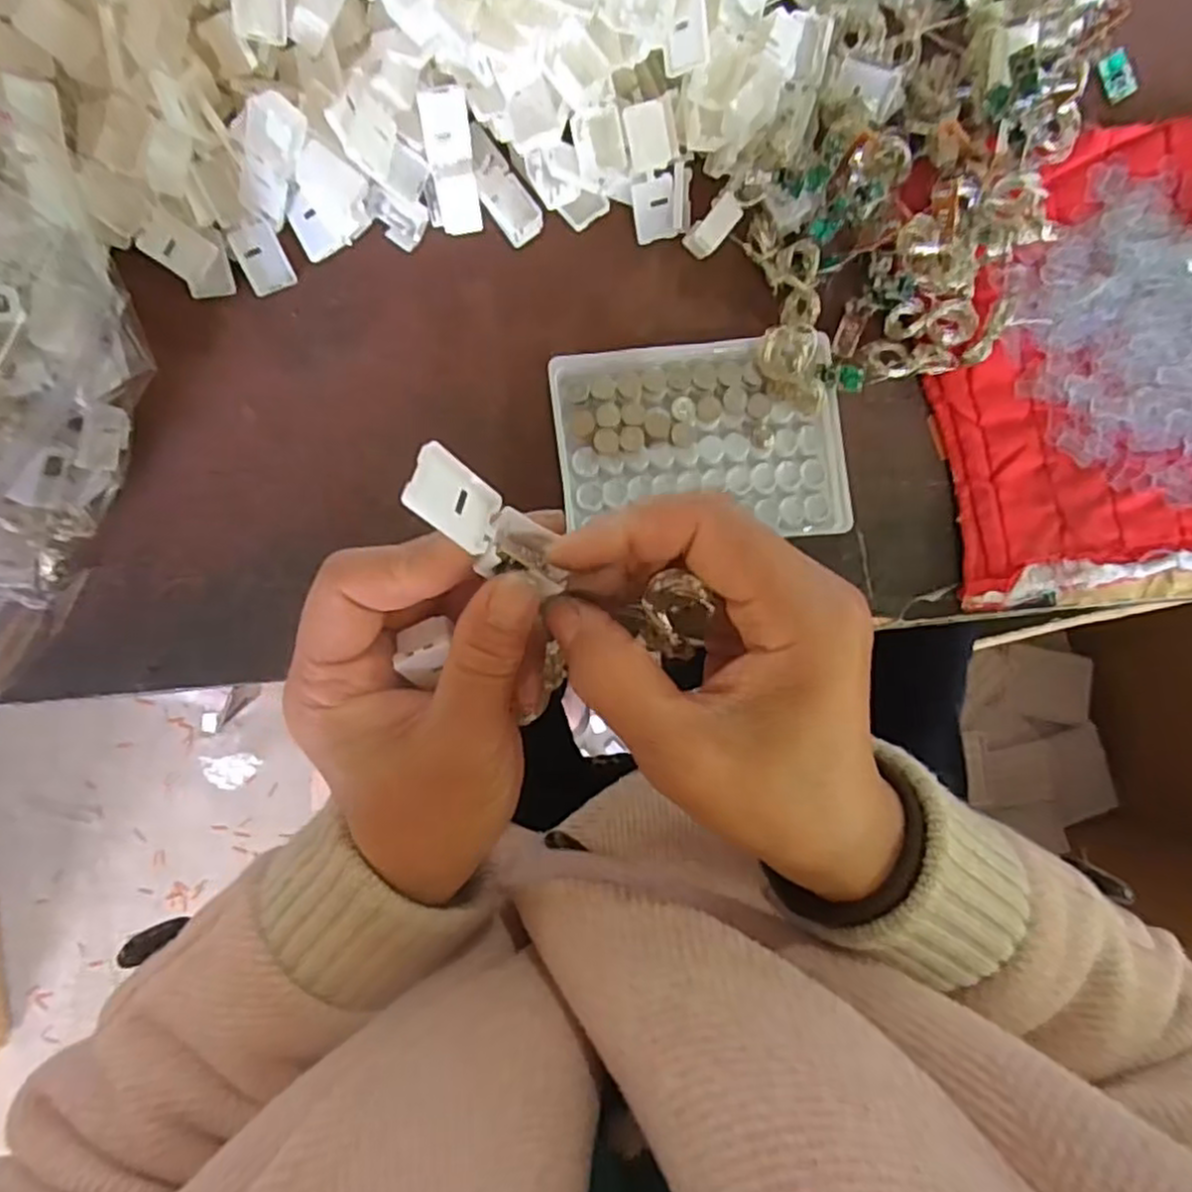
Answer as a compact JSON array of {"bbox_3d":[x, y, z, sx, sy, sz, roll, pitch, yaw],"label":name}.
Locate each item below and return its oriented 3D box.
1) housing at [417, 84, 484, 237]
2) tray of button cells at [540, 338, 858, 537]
[{"bbox_3d":[-0.063,-0.186,0.318,0.022,0.008,0.054,-1,132,-1],"label":"housing"},{"bbox_3d":[0.048,-0.072,0.339,0.128,0.010,0.087,-4,89,-1],"label":"tray of button cells"}]

